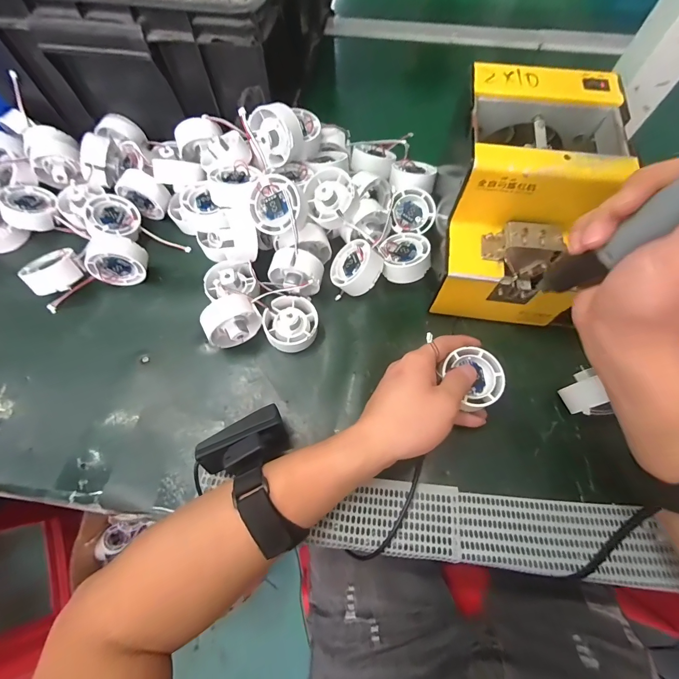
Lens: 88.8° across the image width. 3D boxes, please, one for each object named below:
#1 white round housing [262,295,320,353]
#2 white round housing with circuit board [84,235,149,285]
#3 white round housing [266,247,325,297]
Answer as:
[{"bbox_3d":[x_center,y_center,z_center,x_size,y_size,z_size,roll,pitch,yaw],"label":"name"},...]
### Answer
[{"bbox_3d":[-0.049,-0.017,0.355,0.054,0.025,0.057,0,67,0],"label":"white round housing"},{"bbox_3d":[-0.238,-0.083,0.375,0.054,0.055,0.027,-10,67,-4],"label":"white round housing with circuit board"},{"bbox_3d":[-0.046,-0.067,0.360,0.054,0.045,0.035,13,68,5],"label":"white round housing"}]

